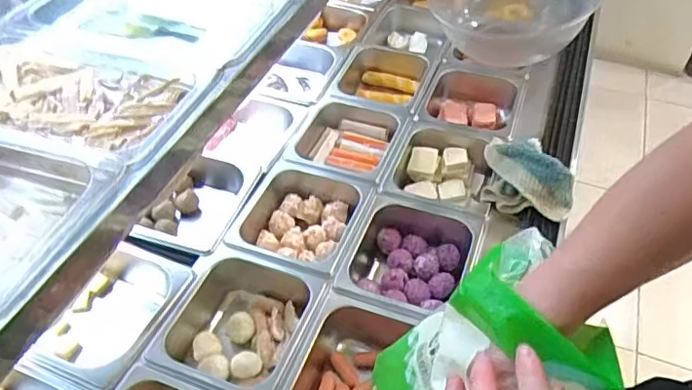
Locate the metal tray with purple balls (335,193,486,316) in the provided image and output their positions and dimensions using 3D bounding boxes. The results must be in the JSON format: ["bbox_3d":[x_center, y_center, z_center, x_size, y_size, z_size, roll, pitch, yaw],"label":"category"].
[{"bbox_3d":[0.081,0.095,0.739,0.154,0.083,0.174,18,49,16],"label":"metal tray with purple balls"}]

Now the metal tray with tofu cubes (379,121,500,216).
[{"bbox_3d":[0.147,-0.026,0.850,0.152,0.076,0.181,14,48,12],"label":"metal tray with tofu cubes"}]

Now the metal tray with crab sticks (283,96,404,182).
[{"bbox_3d":[-0.002,-0.077,0.899,0.166,0.072,0.179,16,48,14],"label":"metal tray with crab sticks"}]

